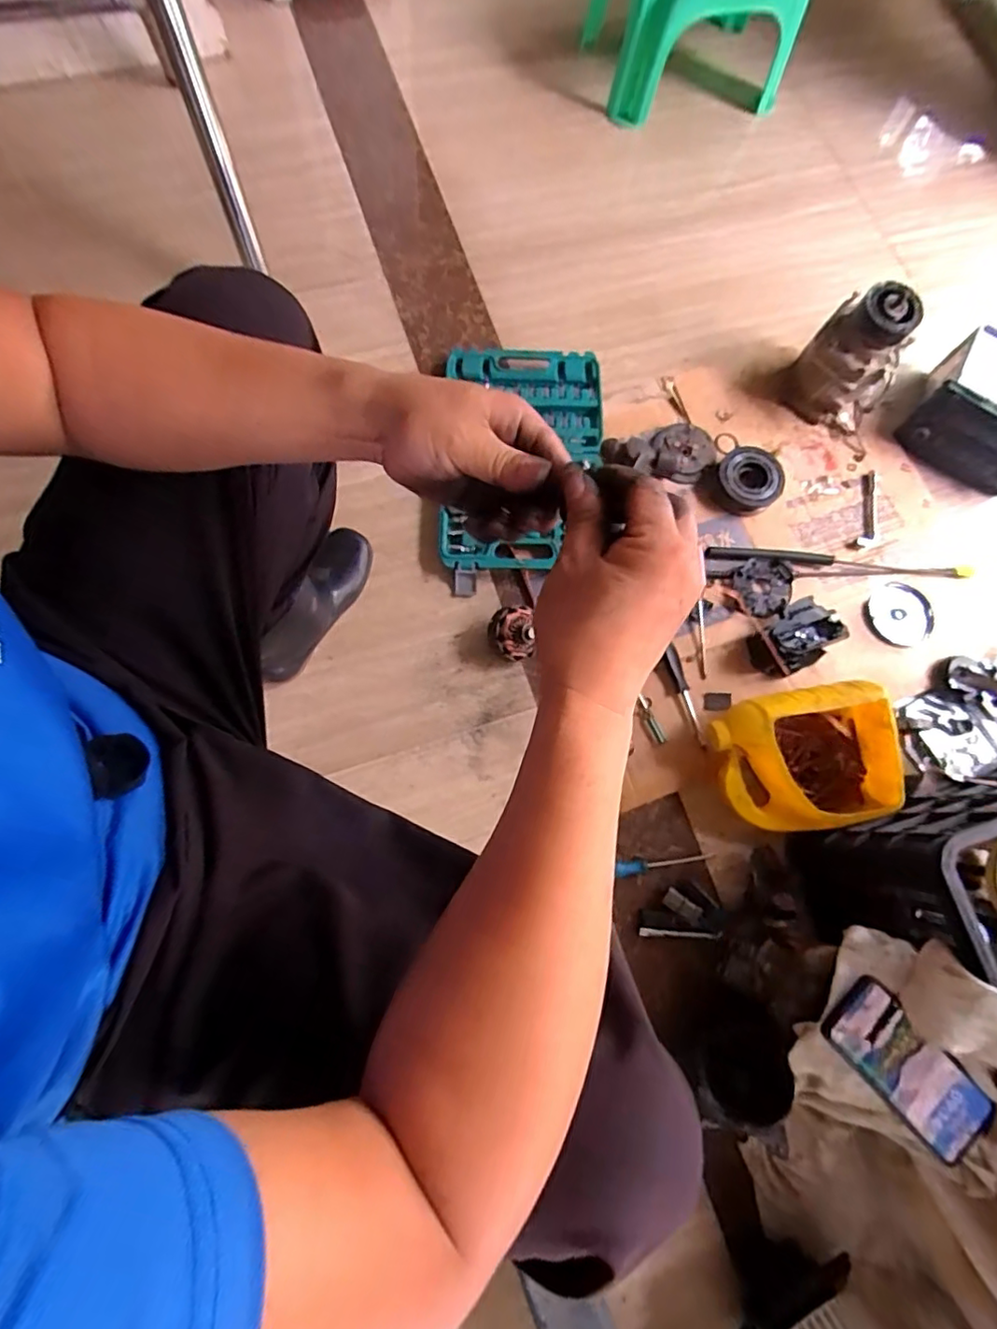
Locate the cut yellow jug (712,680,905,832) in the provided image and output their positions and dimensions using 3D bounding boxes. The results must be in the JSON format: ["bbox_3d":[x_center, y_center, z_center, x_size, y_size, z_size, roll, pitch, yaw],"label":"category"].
[{"bbox_3d":[0.407,0.127,0.782,0.225,0.120,0.178,-11,78,-5],"label":"cut yellow jug"}]

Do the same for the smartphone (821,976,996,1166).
[{"bbox_3d":[0.393,0.390,0.557,0.076,0.014,0.159,-42,82,-9],"label":"smartphone"}]

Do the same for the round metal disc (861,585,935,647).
[{"bbox_3d":[0.628,-0.077,0.909,0.100,0.015,0.113,40,77,7],"label":"round metal disc"}]

